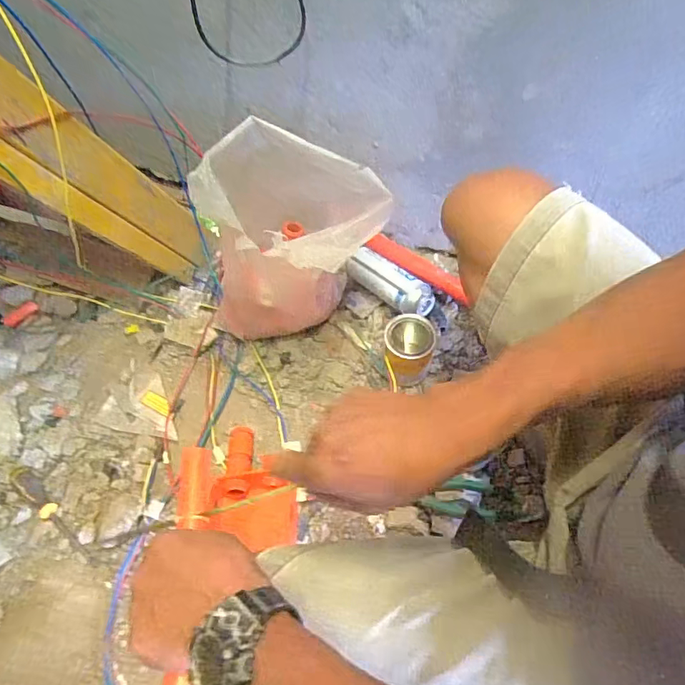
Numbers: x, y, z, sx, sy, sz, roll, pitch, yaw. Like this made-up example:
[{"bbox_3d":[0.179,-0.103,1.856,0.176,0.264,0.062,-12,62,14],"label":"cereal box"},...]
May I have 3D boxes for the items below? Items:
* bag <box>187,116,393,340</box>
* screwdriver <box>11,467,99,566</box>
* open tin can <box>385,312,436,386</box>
[{"bbox_3d":[-0.070,-0.161,0.761,0.267,0.314,0.225,-1,60,3],"label":"bag"},{"bbox_3d":[-0.457,0.267,0.761,0.232,0.027,0.030,34,68,20],"label":"screwdriver"},{"bbox_3d":[0.116,0.007,0.826,0.088,0.100,0.096,-1,60,3],"label":"open tin can"}]

